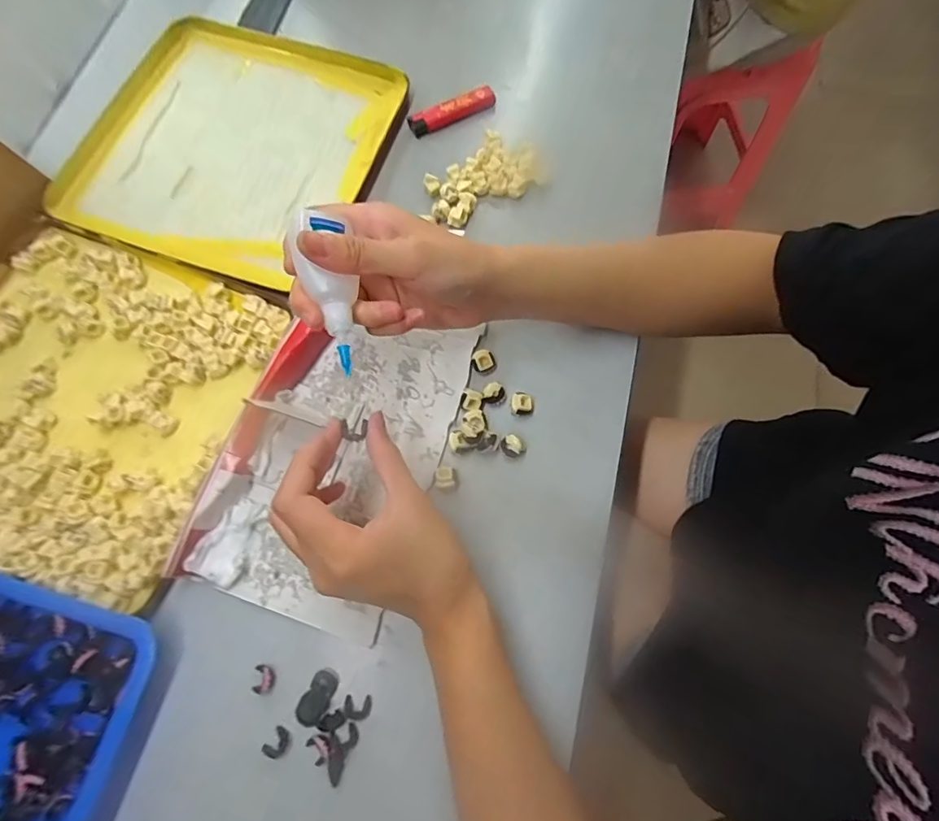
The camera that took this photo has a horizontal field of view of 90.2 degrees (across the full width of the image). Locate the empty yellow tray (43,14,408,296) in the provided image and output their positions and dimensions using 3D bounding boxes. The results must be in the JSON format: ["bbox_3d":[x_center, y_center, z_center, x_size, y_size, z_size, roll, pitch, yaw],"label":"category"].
[{"bbox_3d":[-0.205,-0.230,0.407,0.241,0.022,0.236,17,75,7],"label":"empty yellow tray"}]

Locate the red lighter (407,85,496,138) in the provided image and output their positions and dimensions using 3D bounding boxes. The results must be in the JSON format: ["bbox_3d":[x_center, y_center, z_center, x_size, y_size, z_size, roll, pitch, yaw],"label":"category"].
[{"bbox_3d":[-0.015,-0.266,0.414,0.078,0.012,0.019,-27,75,-6],"label":"red lighter"}]

